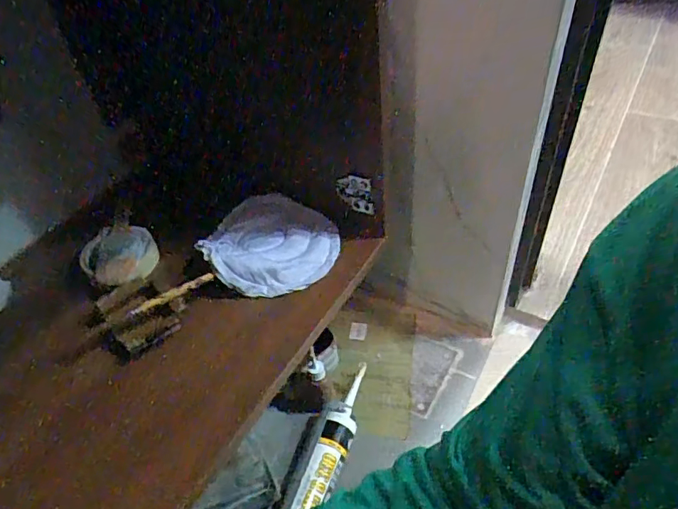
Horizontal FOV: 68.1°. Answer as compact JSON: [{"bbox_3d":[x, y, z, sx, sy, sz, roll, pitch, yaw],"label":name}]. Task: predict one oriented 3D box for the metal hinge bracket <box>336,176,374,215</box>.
[{"bbox_3d":[0.019,-0.068,0.591,0.040,0.055,0.006,-5,44,1],"label":"metal hinge bracket"}]

